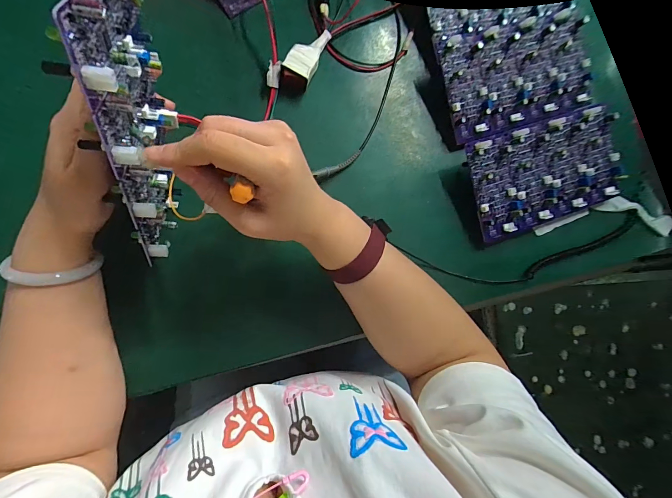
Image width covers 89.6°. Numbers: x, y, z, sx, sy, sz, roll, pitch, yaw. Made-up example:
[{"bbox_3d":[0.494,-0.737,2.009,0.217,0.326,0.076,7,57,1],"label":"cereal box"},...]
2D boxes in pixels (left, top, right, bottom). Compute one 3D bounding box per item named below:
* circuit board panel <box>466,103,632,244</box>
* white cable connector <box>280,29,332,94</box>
[{"bbox_3d":[0.246,-0.090,0.391,0.189,0.015,0.111,-18,100,-9],"label":"circuit board panel"},{"bbox_3d":[-0.034,-0.210,0.372,0.028,0.022,0.084,26,81,-4],"label":"white cable connector"}]

